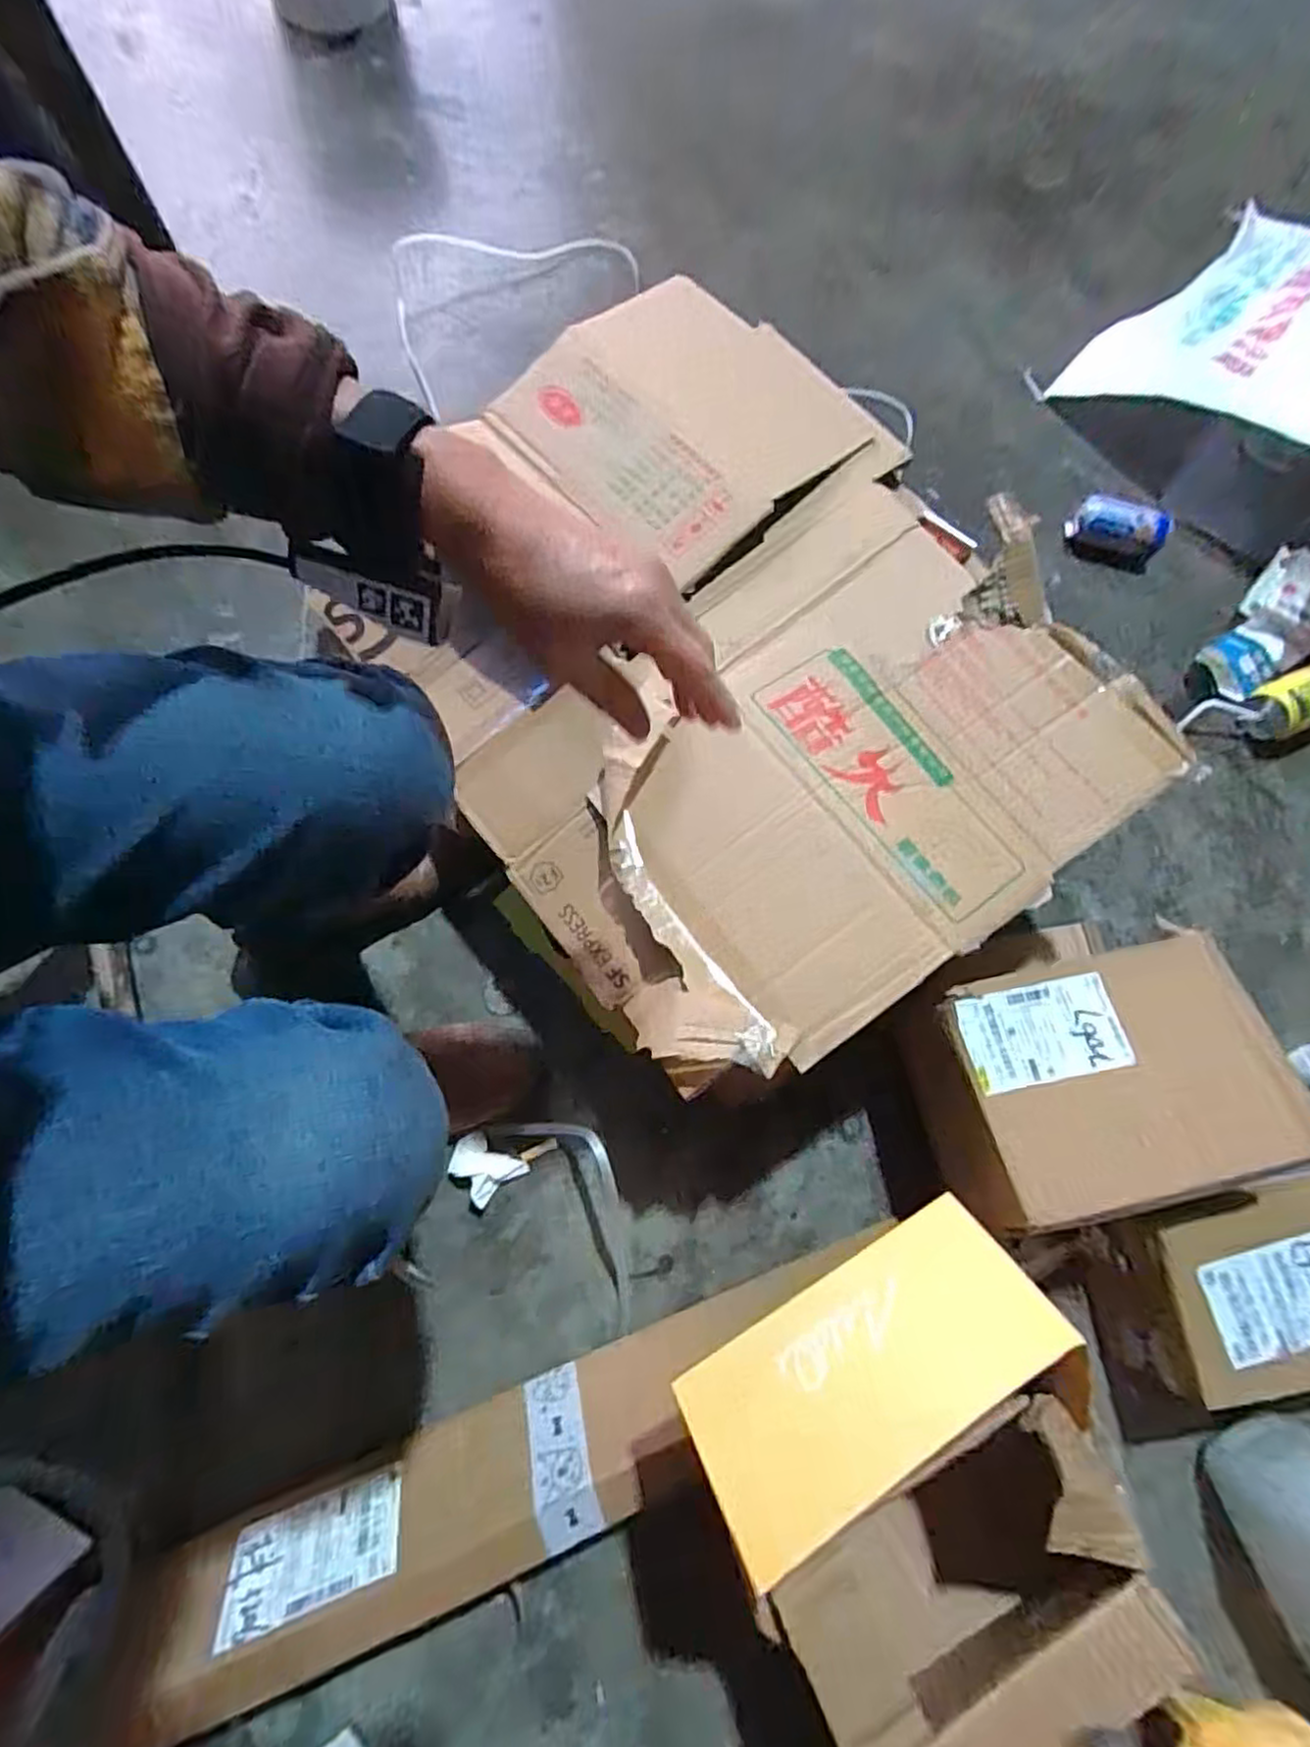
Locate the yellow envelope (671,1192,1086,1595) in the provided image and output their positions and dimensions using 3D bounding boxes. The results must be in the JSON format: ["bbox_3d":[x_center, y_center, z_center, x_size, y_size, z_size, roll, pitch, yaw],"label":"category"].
[{"bbox_3d":[0.125,0.292,0.416,0.214,0.008,0.103,-31,38,-8],"label":"yellow envelope"}]

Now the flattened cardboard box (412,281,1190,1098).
[{"bbox_3d":[0.049,-0.208,0.623,0.515,0.076,0.666,-33,76,-5],"label":"flattened cardboard box"}]

